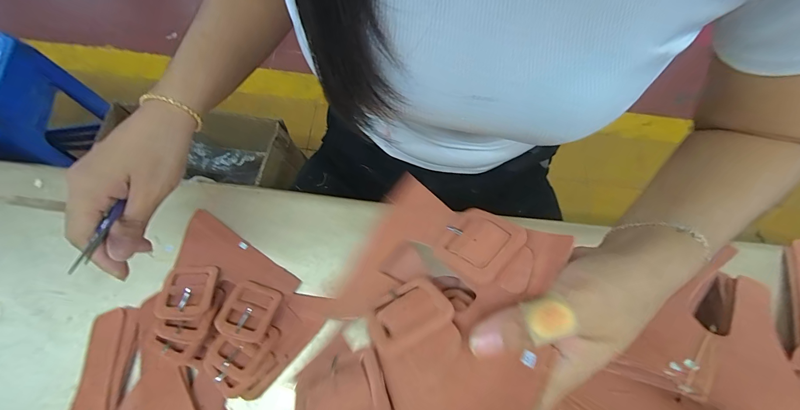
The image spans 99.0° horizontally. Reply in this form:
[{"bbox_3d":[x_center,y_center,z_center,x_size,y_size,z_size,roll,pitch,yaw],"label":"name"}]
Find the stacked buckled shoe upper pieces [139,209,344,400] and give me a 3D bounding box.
[{"bbox_3d":[-0.173,0.099,0.334,0.171,0.033,0.118,32,74,7],"label":"stacked buckled shoe upper pieces"}]

